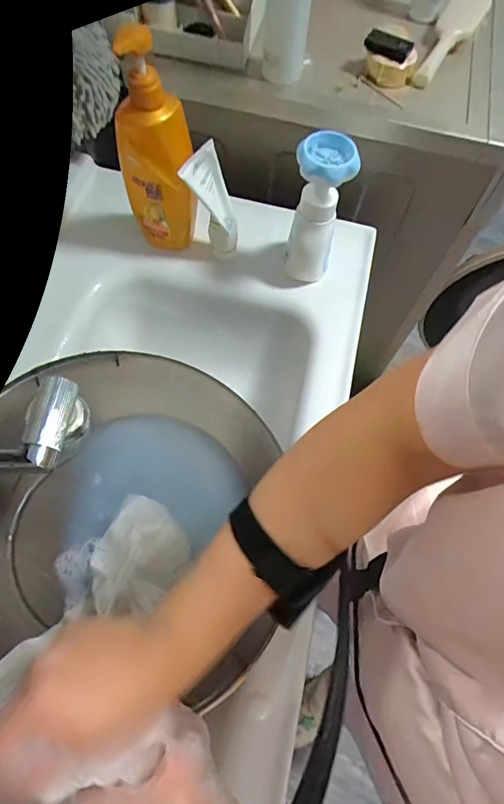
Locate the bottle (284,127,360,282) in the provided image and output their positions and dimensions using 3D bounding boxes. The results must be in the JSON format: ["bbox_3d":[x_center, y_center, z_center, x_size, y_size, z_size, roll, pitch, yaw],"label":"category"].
[{"bbox_3d":[0.080,-0.237,0.557,0.065,0.189,0.054,0,65,-3],"label":"bottle"}]

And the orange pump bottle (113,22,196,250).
[{"bbox_3d":[-0.117,-0.292,0.525,0.085,0.264,0.051,-7,66,-6],"label":"orange pump bottle"}]

